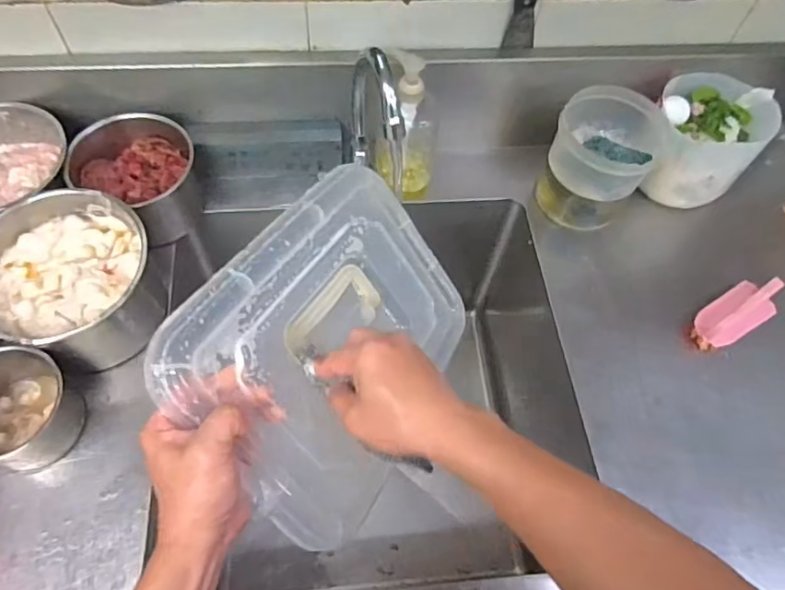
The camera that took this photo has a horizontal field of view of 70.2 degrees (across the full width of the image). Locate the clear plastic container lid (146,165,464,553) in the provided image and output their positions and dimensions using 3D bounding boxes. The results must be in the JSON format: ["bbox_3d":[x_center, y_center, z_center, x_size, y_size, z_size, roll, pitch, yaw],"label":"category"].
[{"bbox_3d":[-0.044,0.031,0.516,0.228,0.030,0.319,58,42,-20],"label":"clear plastic container lid"}]

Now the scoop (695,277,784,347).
[{"bbox_3d":[0.460,0.021,0.740,0.124,0.035,0.058,-28,66,-18],"label":"scoop"}]

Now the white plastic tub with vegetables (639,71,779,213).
[{"bbox_3d":[0.443,-0.219,0.812,0.144,0.133,0.135,2,61,-3],"label":"white plastic tub with vegetables"}]

